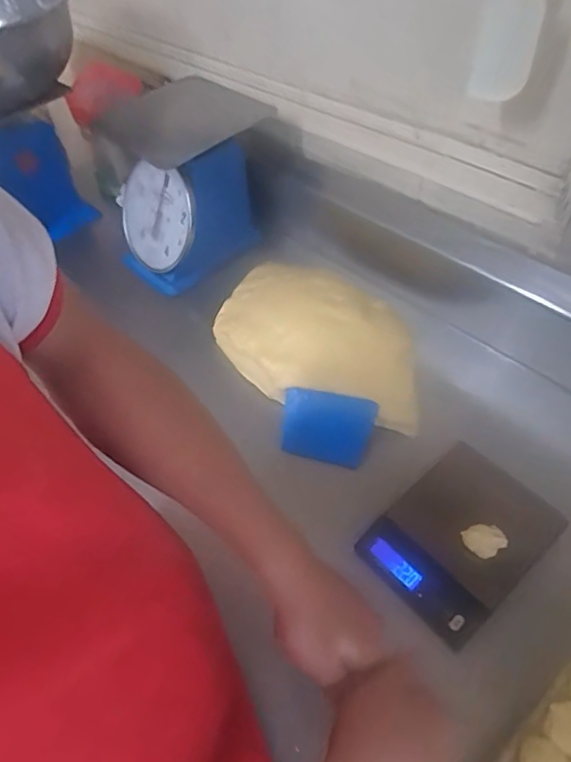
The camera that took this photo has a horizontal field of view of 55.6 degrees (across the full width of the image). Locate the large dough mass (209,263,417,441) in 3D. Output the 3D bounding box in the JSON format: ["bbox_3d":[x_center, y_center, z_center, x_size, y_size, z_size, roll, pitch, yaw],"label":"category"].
[{"bbox_3d":[0.041,-0.078,0.830,0.233,0.061,0.416,-33,55,-21],"label":"large dough mass"}]

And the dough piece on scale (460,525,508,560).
[{"bbox_3d":[0.222,0.178,0.604,0.039,0.020,0.034,-22,52,-13],"label":"dough piece on scale"}]

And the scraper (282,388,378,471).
[{"bbox_3d":[0.055,0.064,0.748,0.126,0.007,0.093,12,80,20],"label":"scraper"}]

